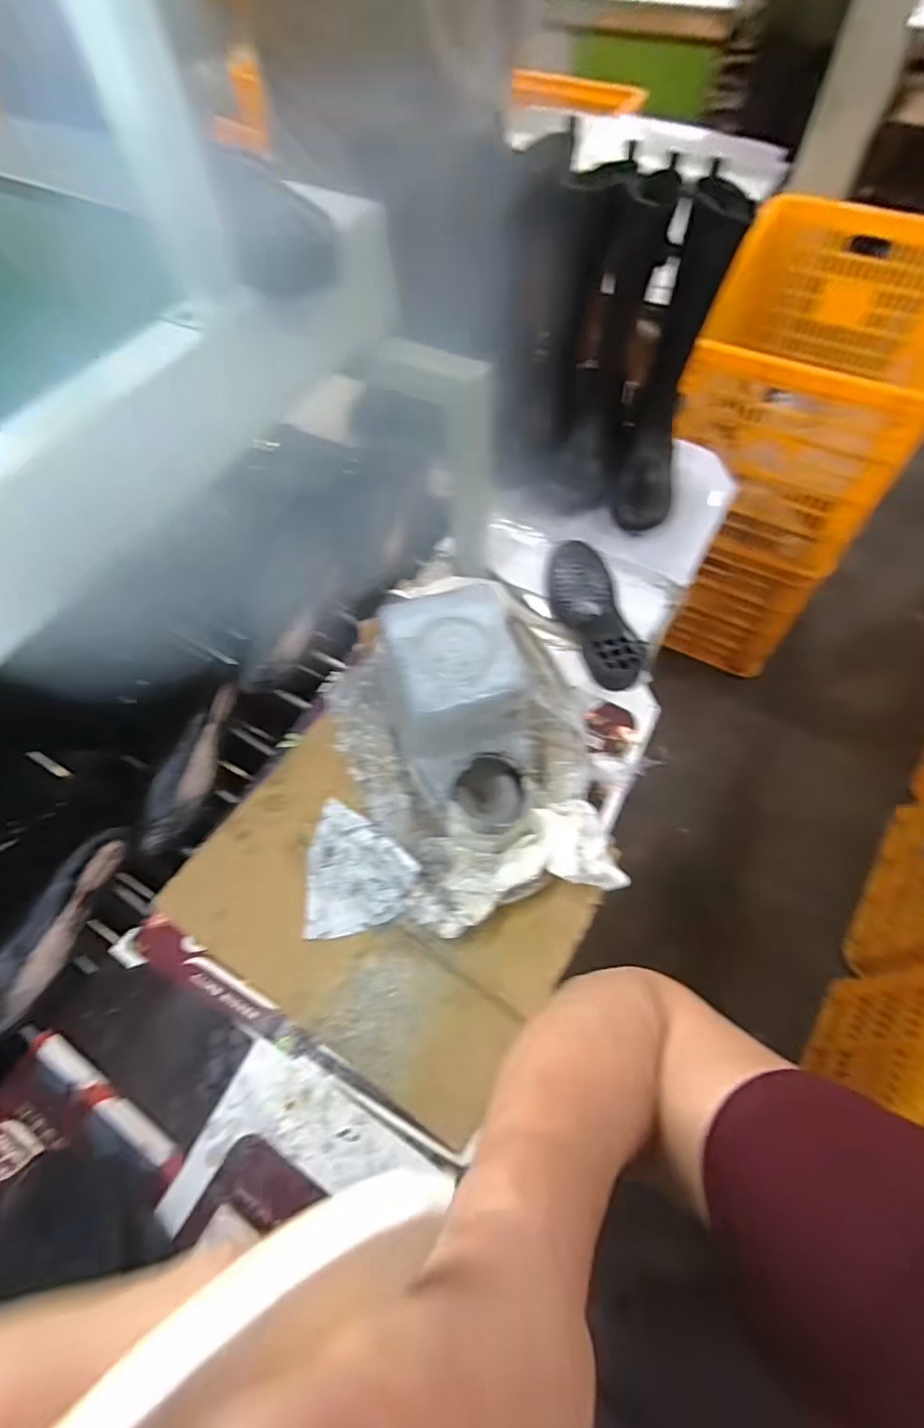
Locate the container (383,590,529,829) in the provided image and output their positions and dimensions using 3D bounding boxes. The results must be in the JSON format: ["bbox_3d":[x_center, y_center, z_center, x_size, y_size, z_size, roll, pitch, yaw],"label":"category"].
[{"bbox_3d":[-0.003,0.007,0.498,0.115,0.123,0.179,-7,61,-1],"label":"container"}]

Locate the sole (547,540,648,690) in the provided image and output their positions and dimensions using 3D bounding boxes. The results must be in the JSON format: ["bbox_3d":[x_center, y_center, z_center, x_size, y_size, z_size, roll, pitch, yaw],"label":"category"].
[{"bbox_3d":[0.147,-0.118,0.651,0.074,0.024,0.200,-15,61,-6],"label":"sole"}]

